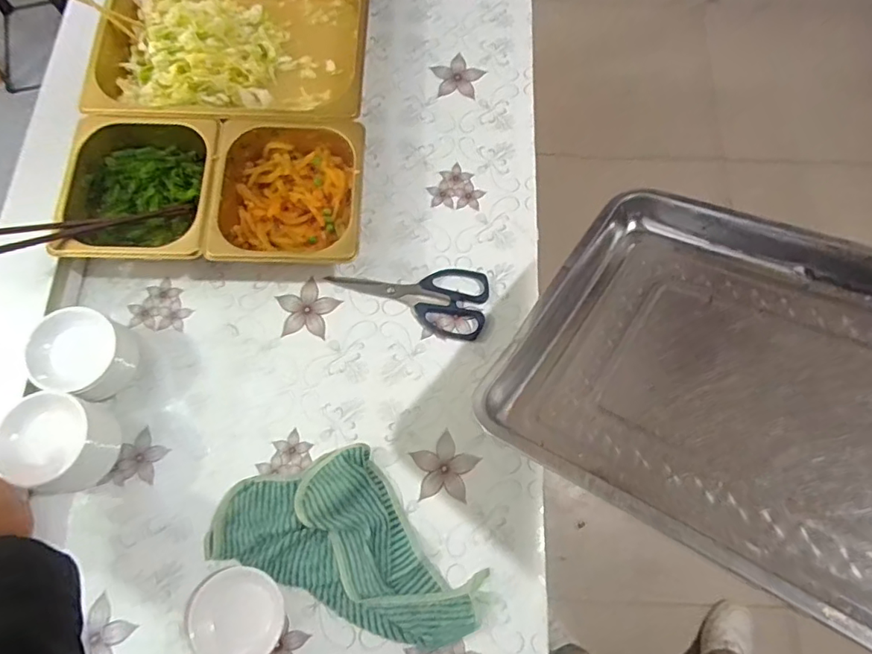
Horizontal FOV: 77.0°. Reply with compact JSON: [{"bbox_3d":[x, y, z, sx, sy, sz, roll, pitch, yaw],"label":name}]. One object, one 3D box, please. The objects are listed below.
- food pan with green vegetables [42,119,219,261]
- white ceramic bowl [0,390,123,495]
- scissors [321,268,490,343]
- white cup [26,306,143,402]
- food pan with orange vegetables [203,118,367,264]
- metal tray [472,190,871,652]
[{"bbox_3d":[-0.327,-0.151,0.631,0.164,0.064,0.178,1,72,0],"label":"food pan with green vegetables"},{"bbox_3d":[-0.365,0.115,0.529,0.080,0.075,0.085,-19,74,-6],"label":"white ceramic bowl"},{"bbox_3d":[-0.031,-0.038,0.625,0.179,0.005,0.079,11,73,3],"label":"scissors"},{"bbox_3d":[-0.353,0.028,0.559,0.077,0.060,0.084,0,72,0],"label":"white cup"},{"bbox_3d":[-0.163,-0.150,0.624,0.160,0.061,0.181,0,72,0],"label":"food pan with orange vegetables"},{"bbox_3d":[0.292,0.050,0.451,0.428,0.046,0.333,26,62,26],"label":"metal tray"}]

